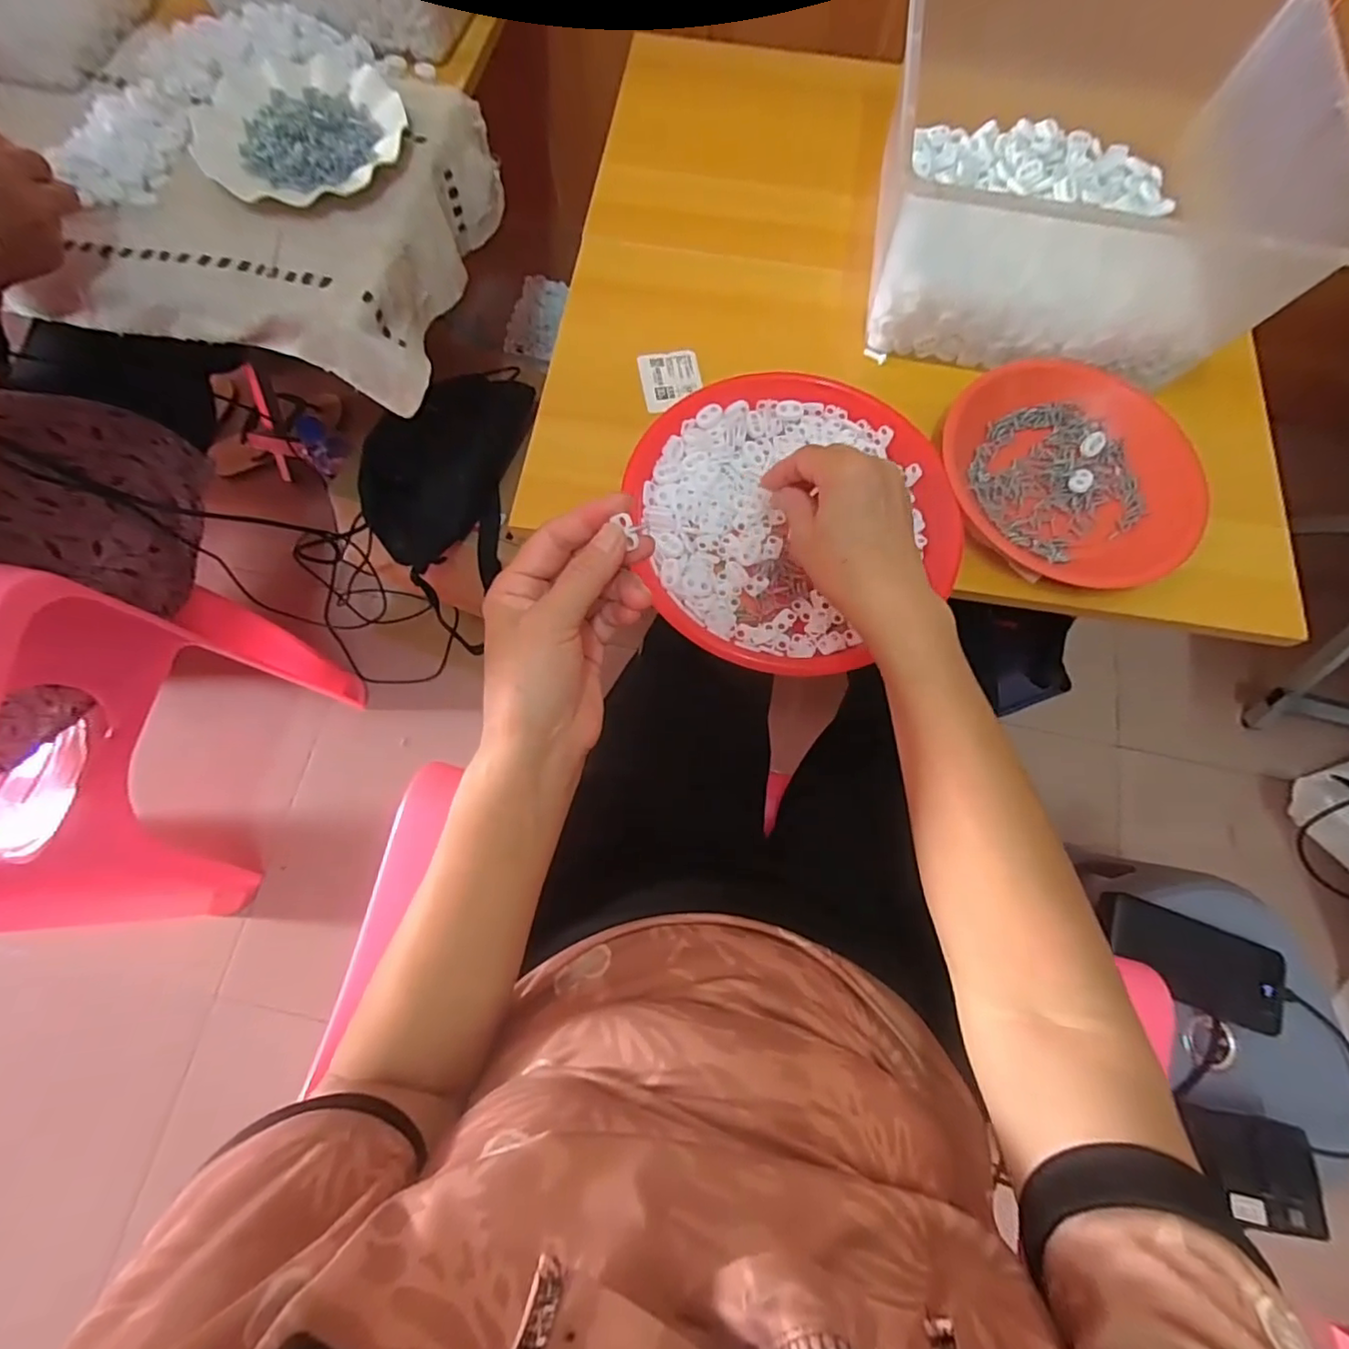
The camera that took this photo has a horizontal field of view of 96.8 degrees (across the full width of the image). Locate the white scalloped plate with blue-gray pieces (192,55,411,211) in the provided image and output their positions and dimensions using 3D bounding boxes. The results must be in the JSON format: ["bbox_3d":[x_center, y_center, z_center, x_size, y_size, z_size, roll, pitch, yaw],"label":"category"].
[{"bbox_3d":[-0.339,-0.497,0.546,0.178,0.016,0.180,0,73,0],"label":"white scalloped plate with blue-gray pieces"}]

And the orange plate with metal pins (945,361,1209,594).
[{"bbox_3d":[0.307,-0.156,0.455,0.180,0.039,0.185,0,73,0],"label":"orange plate with metal pins"}]

